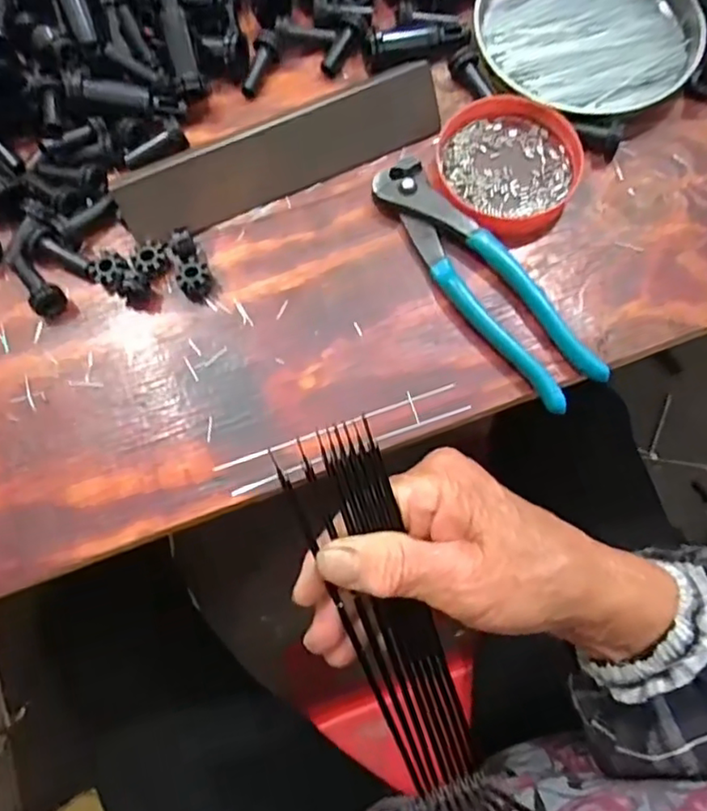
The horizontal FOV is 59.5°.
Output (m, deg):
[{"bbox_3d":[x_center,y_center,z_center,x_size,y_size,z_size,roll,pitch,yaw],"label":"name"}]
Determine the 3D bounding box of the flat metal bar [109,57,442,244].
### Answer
[{"bbox_3d":[-0.041,-0.146,0.359,0.190,0.014,0.042,-25,106,-8],"label":"flat metal bar"}]

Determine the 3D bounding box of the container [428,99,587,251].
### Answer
[{"bbox_3d":[0.089,-0.139,0.358,0.080,0.015,0.082,0,76,-2],"label":"container"}]

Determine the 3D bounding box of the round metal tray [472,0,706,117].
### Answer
[{"bbox_3d":[0.146,-0.240,0.387,0.132,0.021,0.128,-1,71,3],"label":"round metal tray"}]

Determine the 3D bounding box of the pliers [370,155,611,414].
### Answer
[{"bbox_3d":[0.068,-0.070,0.334,0.040,0.019,0.163,-35,72,-8],"label":"pliers"}]

